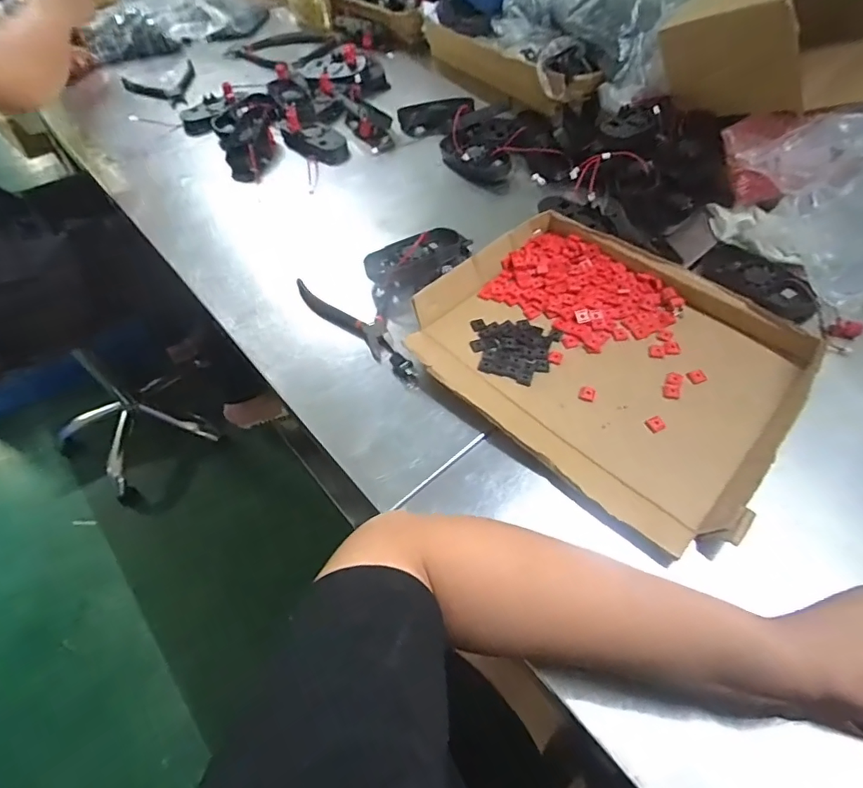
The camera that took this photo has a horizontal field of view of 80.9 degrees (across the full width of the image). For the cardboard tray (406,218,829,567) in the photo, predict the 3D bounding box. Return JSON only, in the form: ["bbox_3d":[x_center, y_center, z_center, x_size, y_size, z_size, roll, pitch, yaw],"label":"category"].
[{"bbox_3d":[0.158,-0.042,0.471,0.317,0.033,0.254,34,63,23],"label":"cardboard tray"}]

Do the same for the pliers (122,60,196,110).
[{"bbox_3d":[-0.432,-0.511,0.836,0.122,0.019,0.145,-32,60,-18],"label":"pliers"}]

